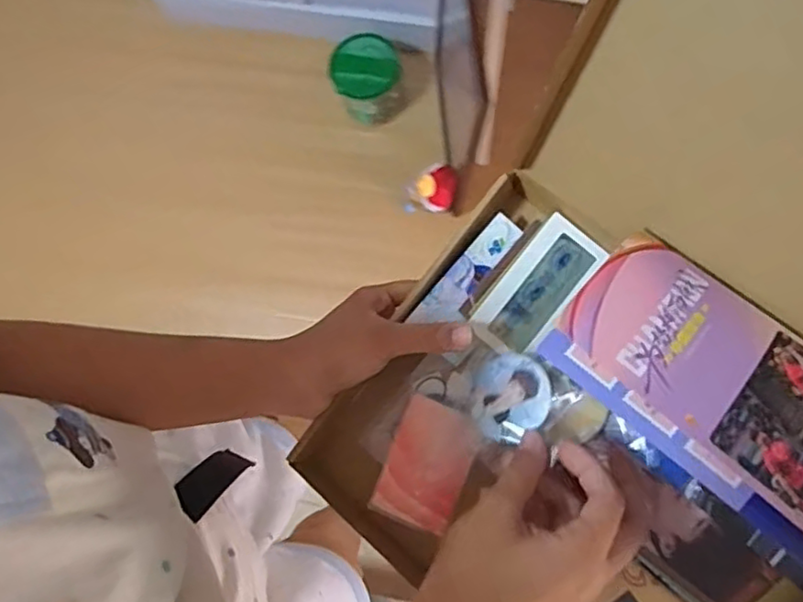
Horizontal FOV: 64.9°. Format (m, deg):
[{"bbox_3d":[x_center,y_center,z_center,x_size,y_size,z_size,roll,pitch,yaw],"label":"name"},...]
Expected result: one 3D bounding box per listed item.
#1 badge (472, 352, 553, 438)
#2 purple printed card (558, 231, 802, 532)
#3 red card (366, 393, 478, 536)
[{"bbox_3d":[0.072,0.061,0.413,0.052,0.004,0.053,-14,62,29],"label":"badge"},{"bbox_3d":[0.191,0.049,0.335,0.207,0.007,0.093,41,67,14],"label":"purple printed card"},{"bbox_3d":[0.018,0.114,0.438,0.055,0.004,0.084,23,89,12],"label":"red card"}]

